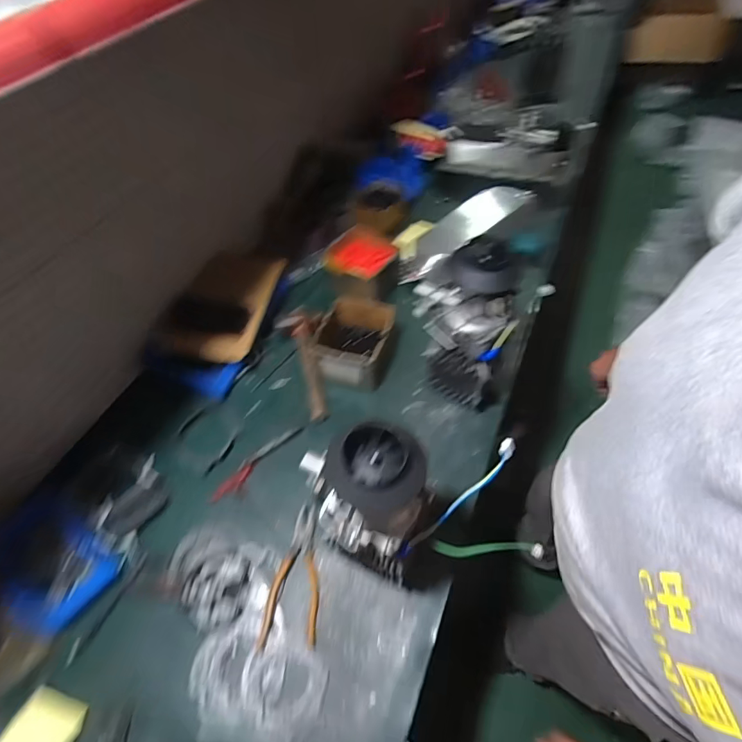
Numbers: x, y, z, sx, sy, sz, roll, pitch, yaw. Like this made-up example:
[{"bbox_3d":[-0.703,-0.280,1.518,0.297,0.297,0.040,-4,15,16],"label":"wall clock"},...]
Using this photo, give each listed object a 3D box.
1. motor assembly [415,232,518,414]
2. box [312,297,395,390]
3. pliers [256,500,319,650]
[{"bbox_3d":[0.154,-0.059,0.720,0.161,0.316,0.105,10,54,12],"label":"motor assembly"},{"bbox_3d":[-0.040,-0.053,0.871,0.154,0.107,0.158,8,54,10],"label":"box"},{"bbox_3d":[-0.120,0.315,0.657,0.080,0.017,0.195,-1,52,4],"label":"pliers"}]

